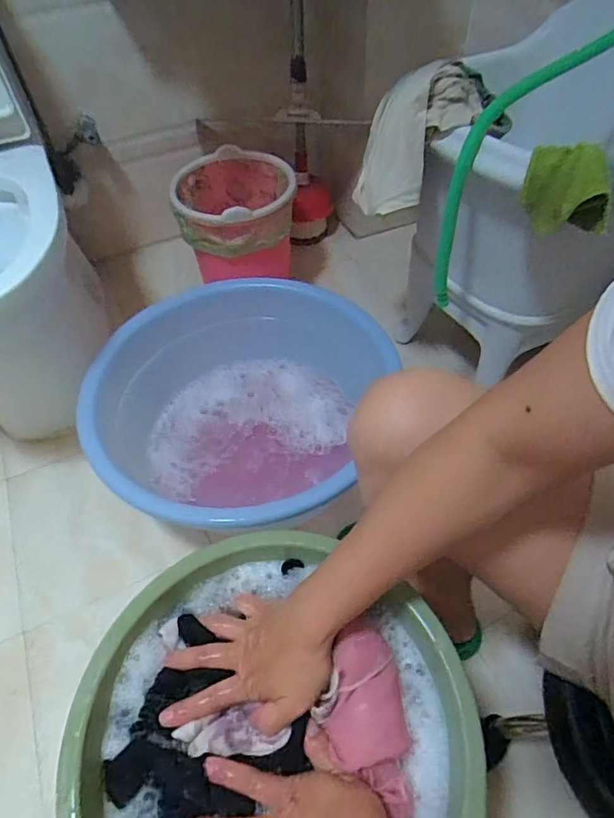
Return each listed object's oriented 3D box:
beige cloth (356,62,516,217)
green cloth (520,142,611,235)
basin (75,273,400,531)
[{"bbox_3d":[0.164,-0.387,0.682,0.209,0.144,0.116,-28,57,-17],"label":"beige cloth"},{"bbox_3d":[0.308,-0.257,0.580,0.102,0.075,0.070,21,57,16],"label":"green cloth"},{"bbox_3d":[-0.131,0.005,0.851,0.456,0.204,0.475,-1,54,1],"label":"basin"}]

